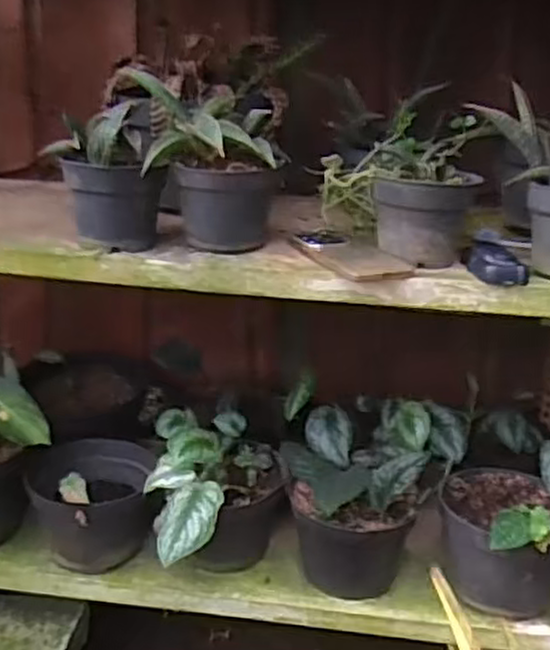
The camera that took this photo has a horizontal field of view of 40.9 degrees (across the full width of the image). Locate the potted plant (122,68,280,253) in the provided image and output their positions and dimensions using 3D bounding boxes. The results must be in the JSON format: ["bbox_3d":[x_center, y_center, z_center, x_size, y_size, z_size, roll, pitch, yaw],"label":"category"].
[{"bbox_3d":[-0.074,-0.164,0.799,0.160,0.166,0.139,1,22,1],"label":"potted plant"}]

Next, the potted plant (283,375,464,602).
[{"bbox_3d":[0.126,0.218,1.012,0.242,0.189,0.221,6,22,15],"label":"potted plant"}]

